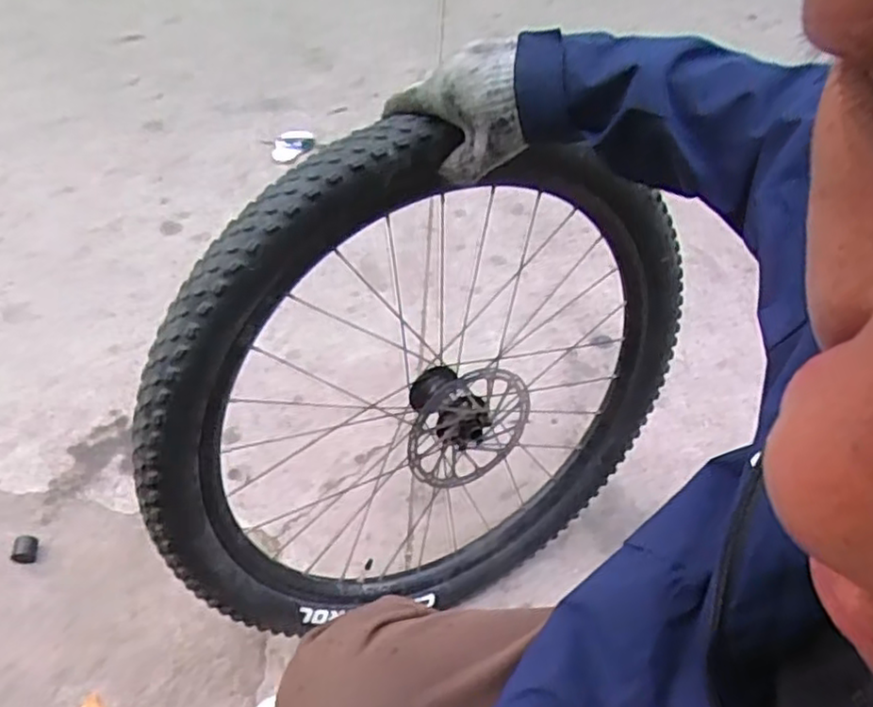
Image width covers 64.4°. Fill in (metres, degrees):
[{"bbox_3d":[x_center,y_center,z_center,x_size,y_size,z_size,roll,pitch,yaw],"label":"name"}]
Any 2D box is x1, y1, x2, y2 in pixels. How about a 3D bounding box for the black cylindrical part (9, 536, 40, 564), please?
[{"bbox_3d":[-0.584,0.278,0.983,0.031,0.024,0.037,-4,49,-9],"label":"black cylindrical part"}]

